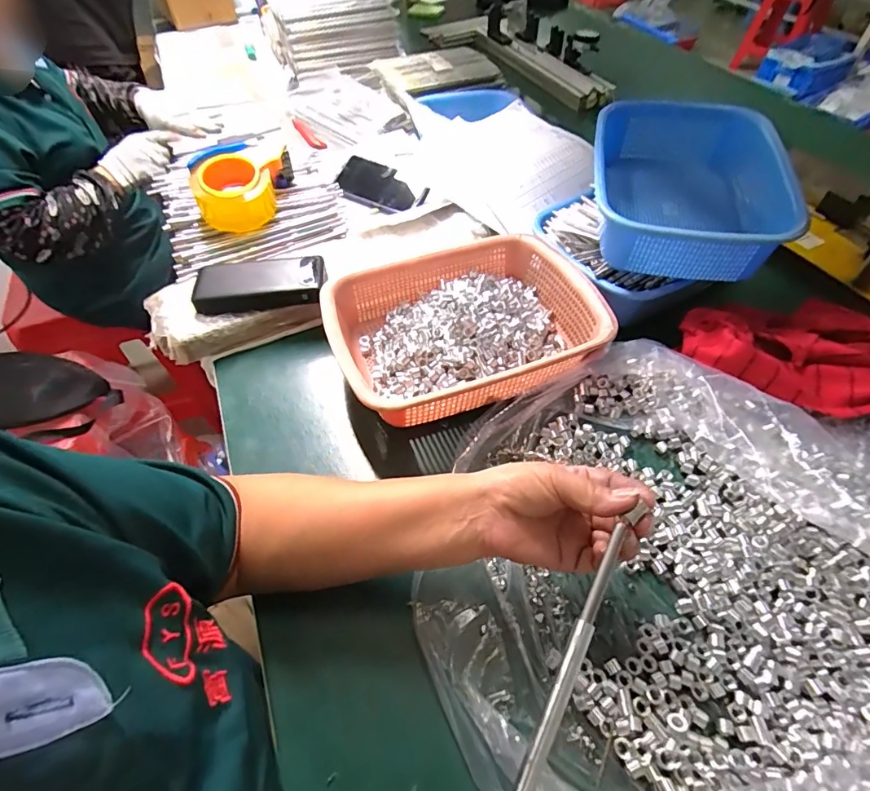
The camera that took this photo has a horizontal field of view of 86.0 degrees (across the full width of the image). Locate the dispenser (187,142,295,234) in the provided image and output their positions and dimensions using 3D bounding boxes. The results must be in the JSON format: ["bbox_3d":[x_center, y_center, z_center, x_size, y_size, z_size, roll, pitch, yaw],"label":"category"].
[{"bbox_3d":[-0.262,-0.284,0.646,0.128,0.079,0.094,-10,53,-6],"label":"dispenser"}]

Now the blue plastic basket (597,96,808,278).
[{"bbox_3d":[0.293,-0.251,0.553,0.185,0.078,0.258,9,54,9],"label":"blue plastic basket"}]

